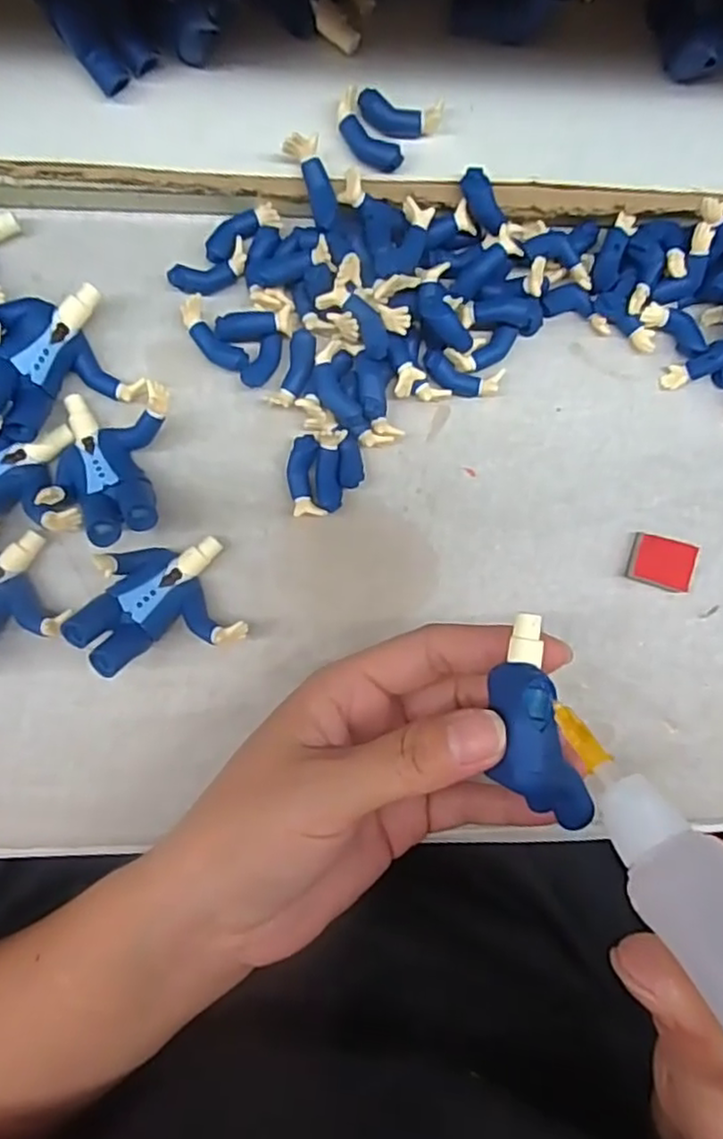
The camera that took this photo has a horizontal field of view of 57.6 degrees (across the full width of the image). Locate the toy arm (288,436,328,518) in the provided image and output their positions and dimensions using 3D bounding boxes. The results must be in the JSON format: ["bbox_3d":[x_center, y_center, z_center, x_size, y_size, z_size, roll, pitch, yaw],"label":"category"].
[{"bbox_3d":[-0.020,-0.033,0.237,0.012,0.007,0.028,-6,89,-4],"label":"toy arm"}]

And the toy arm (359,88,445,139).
[{"bbox_3d":[0.013,-0.155,0.226,0.029,0.008,0.013,6,89,-4],"label":"toy arm"}]

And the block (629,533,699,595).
[{"bbox_3d":[0.113,-0.003,0.246,0.023,0.006,0.018,15,88,-3],"label":"block"}]

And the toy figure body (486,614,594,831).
[{"bbox_3d":[0.044,0.040,0.173,0.017,0.012,0.053,-8,69,-4],"label":"toy figure body"}]

